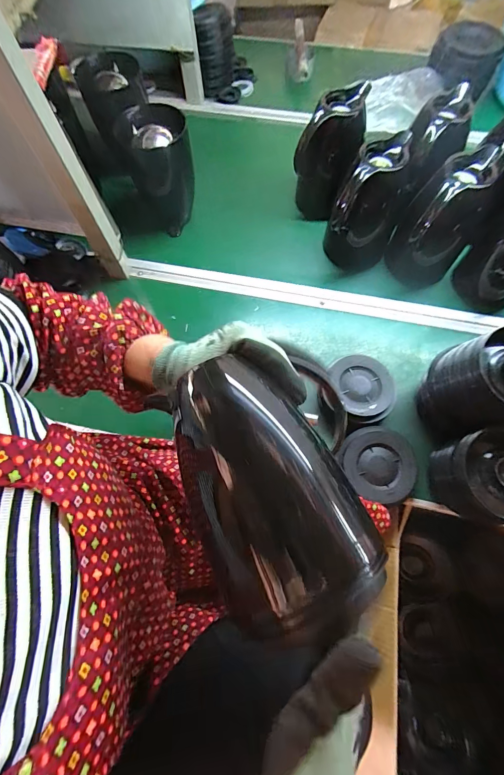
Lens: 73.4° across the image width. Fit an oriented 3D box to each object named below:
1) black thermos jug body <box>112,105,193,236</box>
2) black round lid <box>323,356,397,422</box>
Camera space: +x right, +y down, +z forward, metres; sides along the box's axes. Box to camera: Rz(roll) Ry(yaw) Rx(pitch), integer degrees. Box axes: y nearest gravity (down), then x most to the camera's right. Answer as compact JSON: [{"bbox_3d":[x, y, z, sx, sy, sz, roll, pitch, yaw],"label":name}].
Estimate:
[{"bbox_3d":[-0.181,-0.426,0.682,0.113,0.215,0.122,-21,68,-7],"label":"black thermos jug body"},{"bbox_3d":[0.177,0.001,0.553,0.109,0.013,0.114,13,68,7],"label":"black round lid"}]

